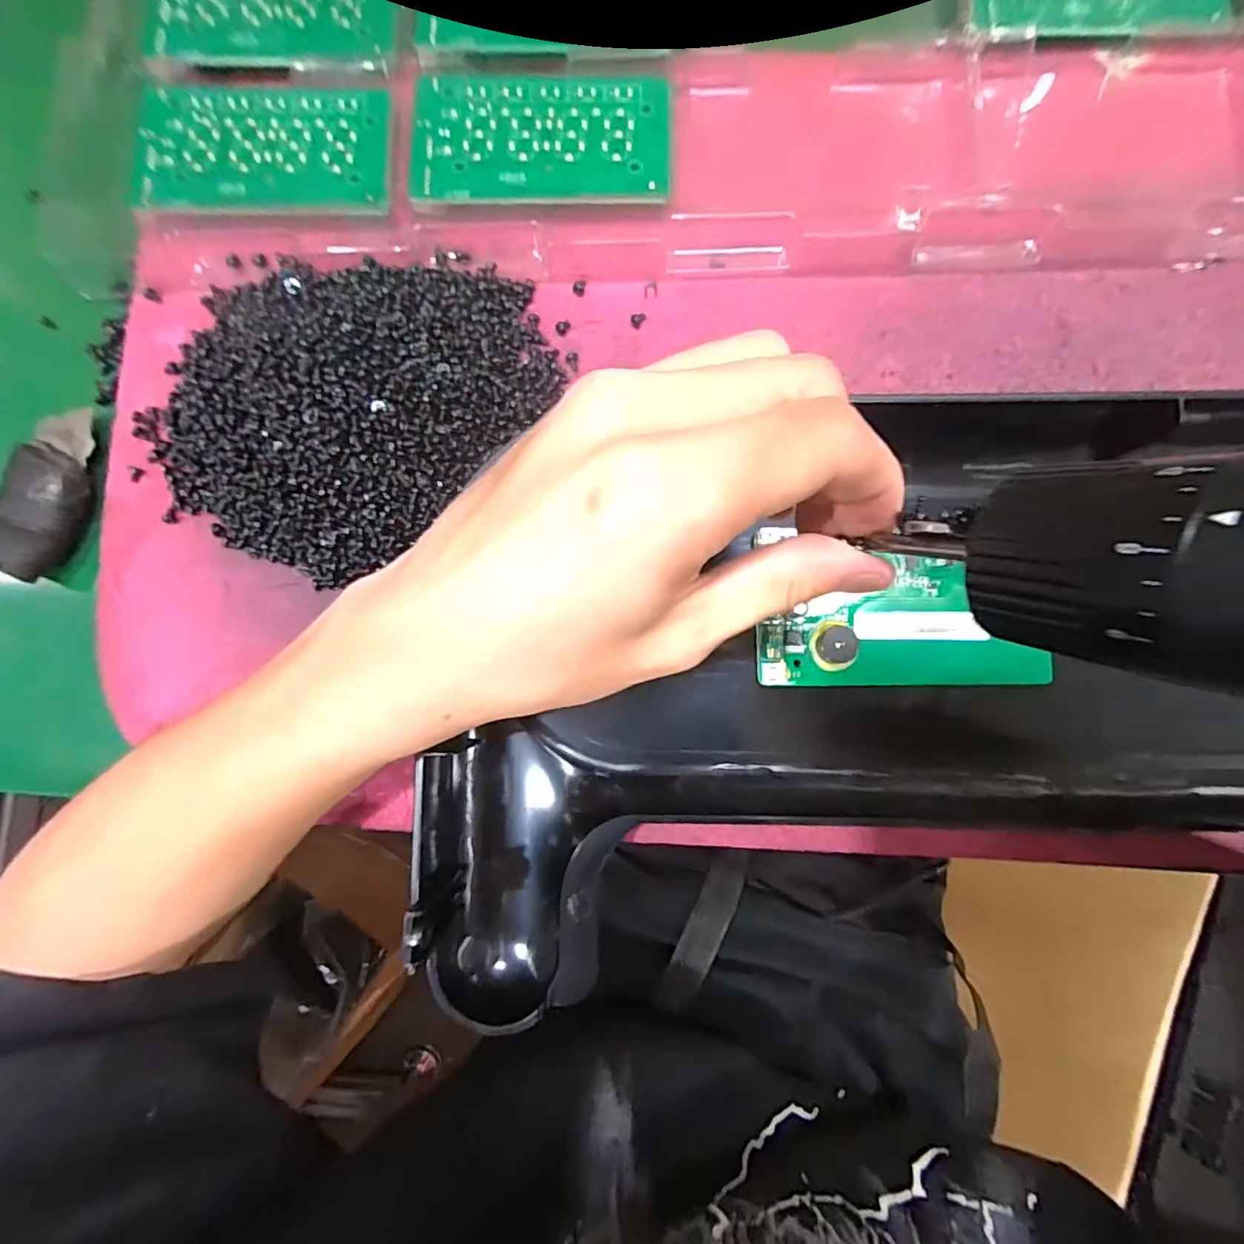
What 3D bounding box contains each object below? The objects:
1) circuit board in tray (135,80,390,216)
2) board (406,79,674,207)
[{"bbox_3d":[-0.147,-0.195,0.238,0.099,0.004,0.058,1,82,-2],"label":"circuit board in tray"},{"bbox_3d":[-0.033,-0.198,0.237,0.104,0.004,0.055,0,84,-1],"label":"board"}]

